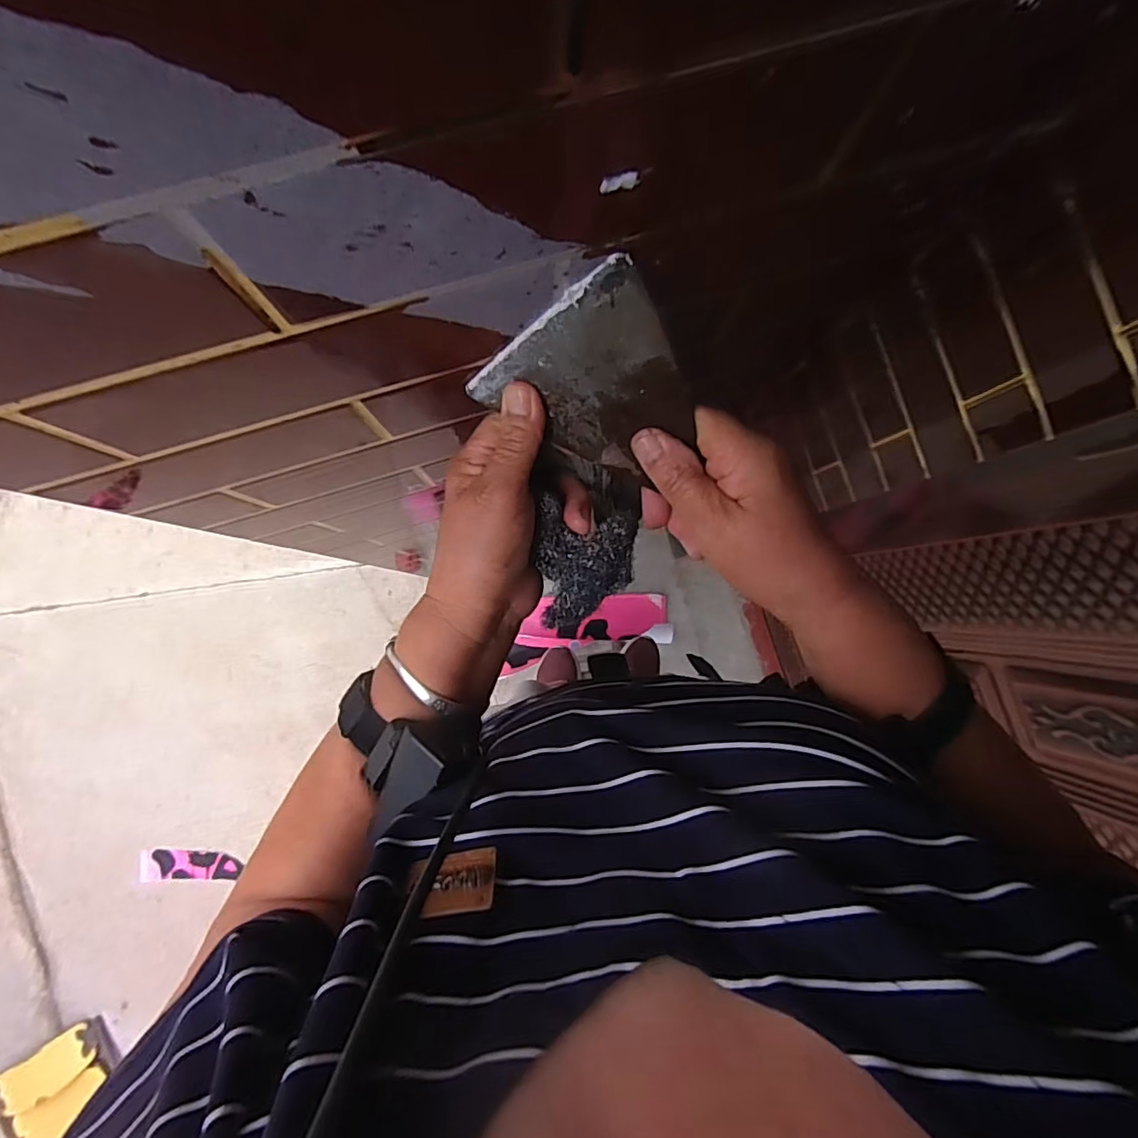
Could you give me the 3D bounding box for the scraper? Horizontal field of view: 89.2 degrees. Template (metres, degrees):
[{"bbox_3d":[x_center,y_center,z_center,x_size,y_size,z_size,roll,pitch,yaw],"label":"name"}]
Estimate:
[{"bbox_3d":[0.013,-0.083,0.268,0.085,0.099,0.005,36,52,-28],"label":"scraper"}]

